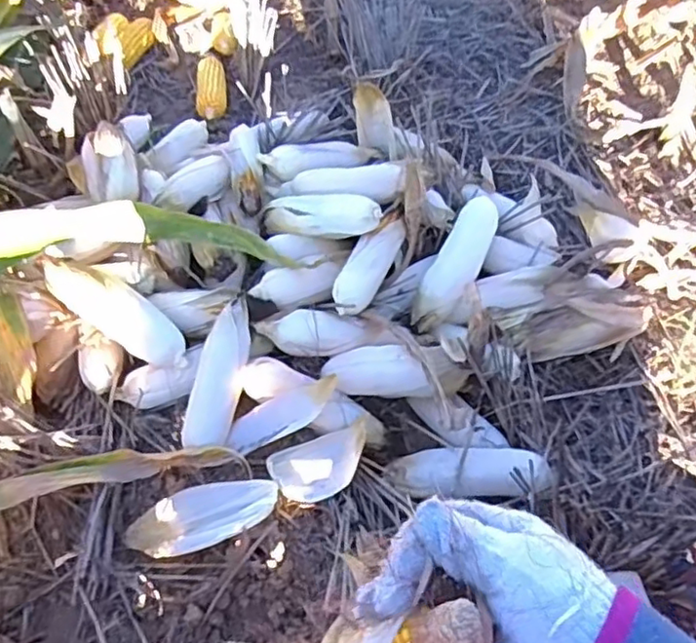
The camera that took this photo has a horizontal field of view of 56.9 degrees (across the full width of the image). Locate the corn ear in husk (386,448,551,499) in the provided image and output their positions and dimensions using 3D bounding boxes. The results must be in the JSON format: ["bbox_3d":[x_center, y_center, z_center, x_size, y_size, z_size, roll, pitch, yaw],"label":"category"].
[{"bbox_3d":[0.145,0.191,0.808,0.197,0.072,0.065,-1,57,3],"label":"corn ear in husk"}]

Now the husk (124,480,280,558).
[{"bbox_3d":[-0.182,0.240,0.777,0.207,0.032,0.076,-18,57,10],"label":"husk"}]

